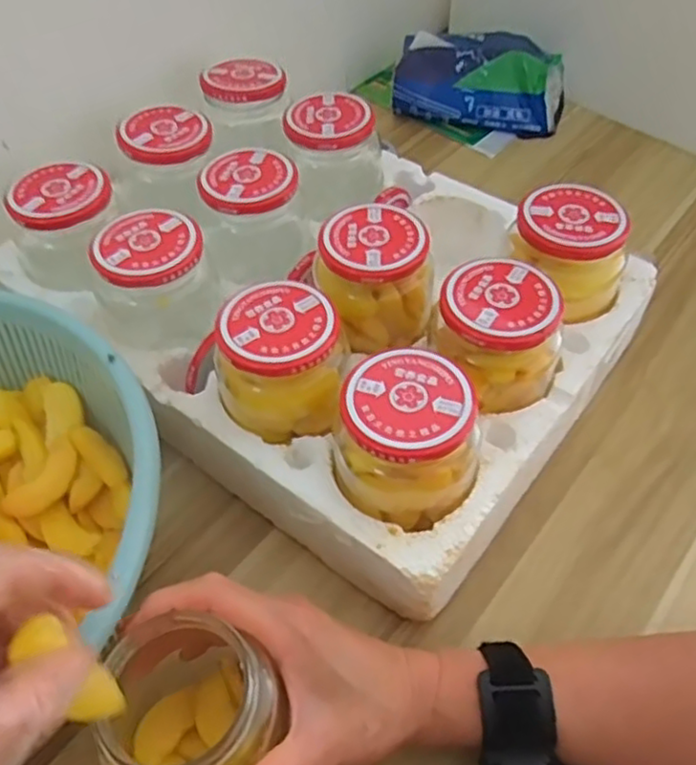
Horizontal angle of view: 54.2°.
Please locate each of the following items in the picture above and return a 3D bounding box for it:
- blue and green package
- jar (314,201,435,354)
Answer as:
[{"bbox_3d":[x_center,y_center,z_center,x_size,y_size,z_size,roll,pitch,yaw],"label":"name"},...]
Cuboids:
[{"bbox_3d":[0.143,-0.325,0.730,0.179,0.071,0.079,14,54,11],"label":"blue and green package"},{"bbox_3d":[0.018,-0.070,0.464,0.070,0.074,0.068,0,52,0],"label":"jar"}]

